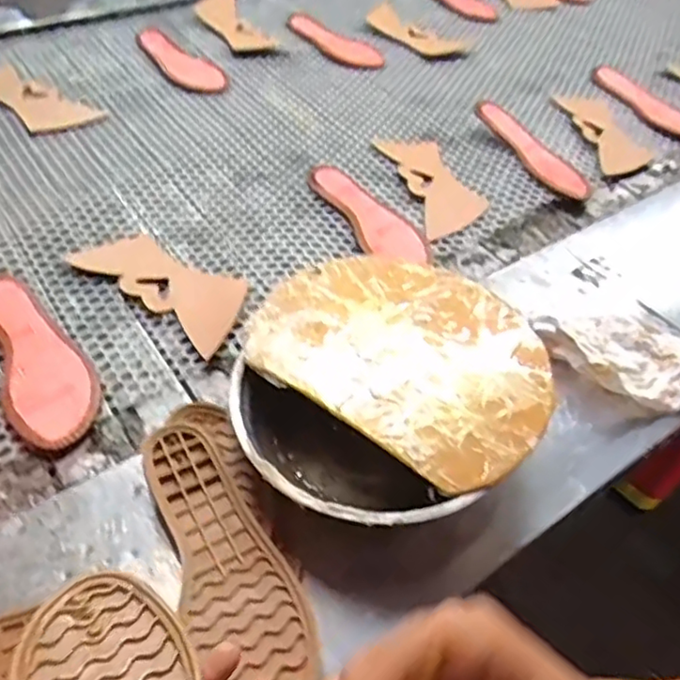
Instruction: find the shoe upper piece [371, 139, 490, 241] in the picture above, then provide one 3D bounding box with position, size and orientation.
[{"bbox_3d":[0.125,-0.217,0.849,0.091,0.017,0.230,-8,50,-14],"label":"shoe upper piece"}]

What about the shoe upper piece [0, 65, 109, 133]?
[{"bbox_3d":[-0.445,-0.345,0.908,0.207,0.008,0.092,28,51,17],"label":"shoe upper piece"}]

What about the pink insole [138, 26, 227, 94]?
[{"bbox_3d":[-0.260,-0.454,1.022,0.074,0.014,0.228,-28,57,-28],"label":"pink insole"}]

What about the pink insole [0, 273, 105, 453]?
[{"bbox_3d":[-0.290,0.014,0.596,0.079,0.018,0.219,-29,57,-28],"label":"pink insole"}]

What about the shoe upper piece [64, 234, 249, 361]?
[{"bbox_3d":[-0.184,-0.061,0.677,0.215,0.010,0.087,31,57,25],"label":"shoe upper piece"}]

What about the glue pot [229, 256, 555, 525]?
[{"bbox_3d":[0.039,0.050,0.537,0.236,0.099,0.251,3,48,-3],"label":"glue pot"}]

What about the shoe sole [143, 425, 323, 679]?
[{"bbox_3d":[-0.077,0.150,0.435,0.073,0.011,0.225,-14,49,-25],"label":"shoe sole"}]

